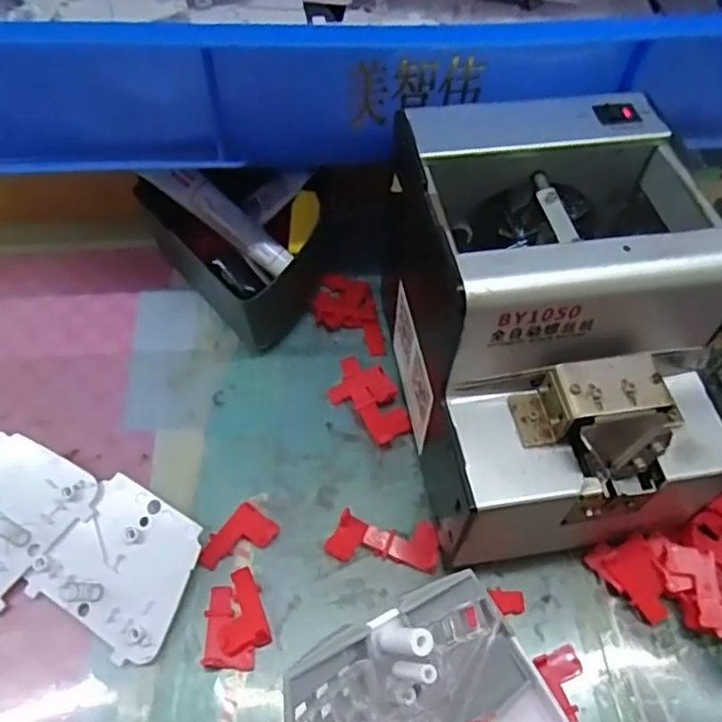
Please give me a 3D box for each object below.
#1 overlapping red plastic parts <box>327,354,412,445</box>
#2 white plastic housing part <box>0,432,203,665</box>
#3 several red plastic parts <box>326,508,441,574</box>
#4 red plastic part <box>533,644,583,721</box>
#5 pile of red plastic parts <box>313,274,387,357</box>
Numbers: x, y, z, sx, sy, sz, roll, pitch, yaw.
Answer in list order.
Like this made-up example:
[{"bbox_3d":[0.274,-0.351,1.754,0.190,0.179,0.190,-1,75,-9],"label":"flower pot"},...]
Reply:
[{"bbox_3d":[0.005,0.020,0.367,0.031,0.016,0.057,-36,64,-24],"label":"overlapping red plastic parts"},{"bbox_3d":[-0.148,0.089,0.308,0.136,0.024,0.075,17,55,8],"label":"white plastic housing part"},{"bbox_3d":[0.012,0.092,0.322,0.056,0.010,0.025,6,55,2],"label":"several red plastic parts"},{"bbox_3d":[0.095,0.149,0.283,0.022,0.010,0.036,-16,57,-13],"label":"red plastic part"},{"bbox_3d":[-0.008,-0.030,0.409,0.041,0.015,0.062,-8,56,-8],"label":"pile of red plastic parts"}]

